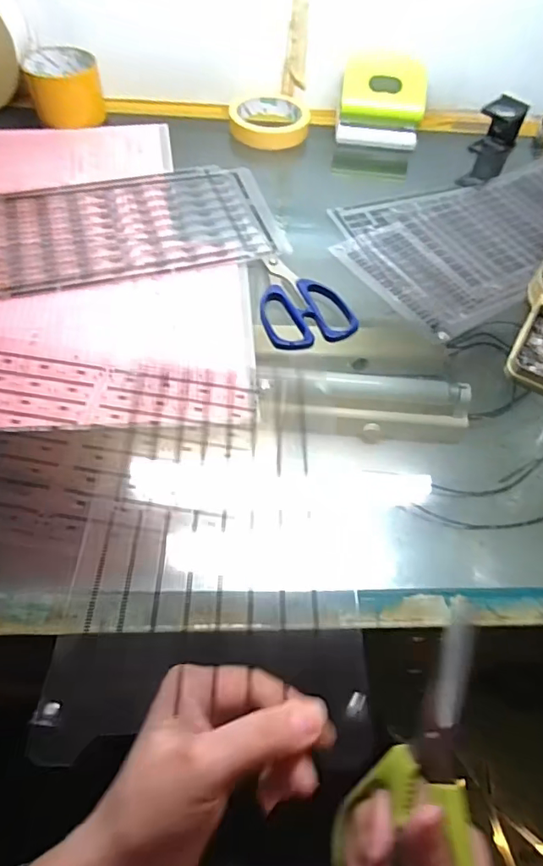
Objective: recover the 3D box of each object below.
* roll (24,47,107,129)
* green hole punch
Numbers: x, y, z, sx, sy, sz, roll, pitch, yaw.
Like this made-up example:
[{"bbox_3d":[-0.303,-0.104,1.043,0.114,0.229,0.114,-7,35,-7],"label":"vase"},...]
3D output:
[{"bbox_3d":[-0.238,-0.400,0.578,0.080,0.046,0.081,-17,60,-15],"label":"roll"},{"bbox_3d":[0.131,-0.391,0.592,0.099,0.080,0.053,12,57,3],"label":"green hole punch"}]

